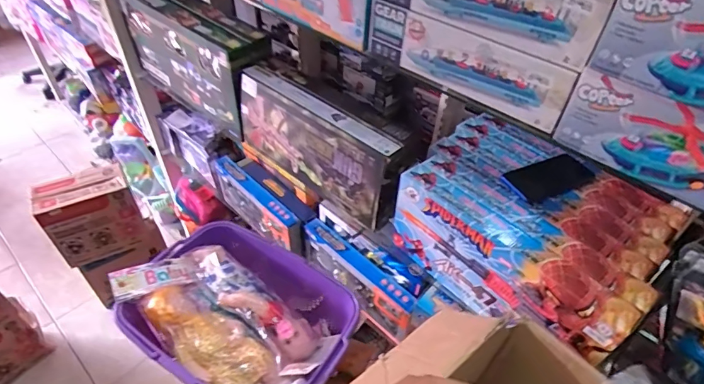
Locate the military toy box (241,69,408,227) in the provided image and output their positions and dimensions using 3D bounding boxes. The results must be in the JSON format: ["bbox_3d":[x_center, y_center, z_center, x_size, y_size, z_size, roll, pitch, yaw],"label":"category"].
[{"bbox_3d":[-0.084,-0.105,0.937,0.429,0.194,0.077,33,52,27],"label":"military toy box"}]

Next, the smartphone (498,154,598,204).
[{"bbox_3d":[0.353,-0.025,0.760,0.162,0.006,0.079,-18,48,-19],"label":"smartphone"}]

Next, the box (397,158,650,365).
[{"bbox_3d":[0.234,0.132,0.725,0.050,0.180,0.397,-31,54,-29],"label":"box"}]

